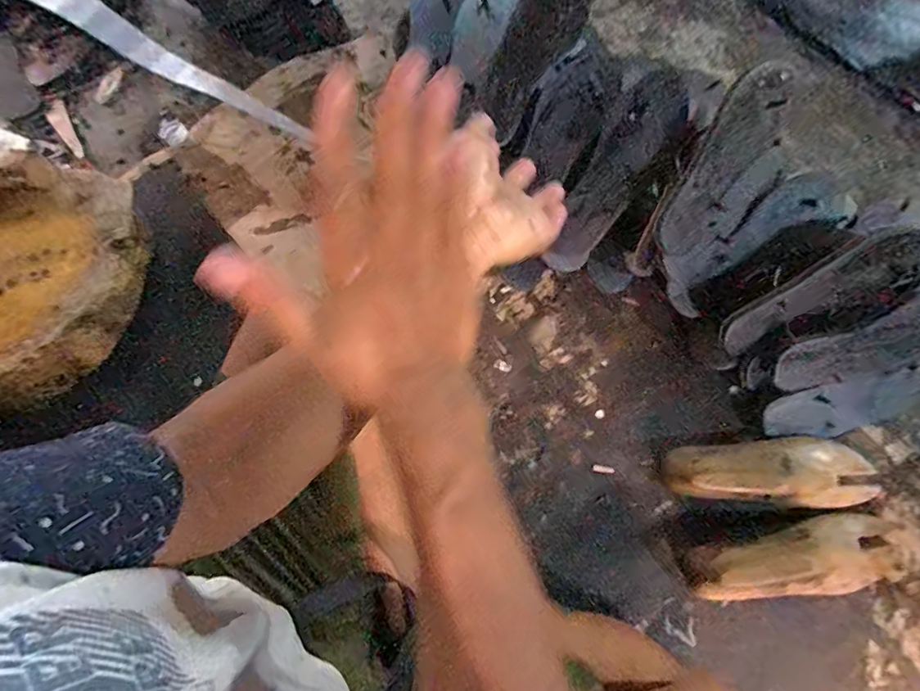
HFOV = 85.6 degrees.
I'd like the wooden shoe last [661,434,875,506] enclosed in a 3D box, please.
[{"bbox_3d":[0.372,0.147,0.587,0.257,0.081,0.082,-1,71,1],"label":"wooden shoe last"}]

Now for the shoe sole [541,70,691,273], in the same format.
[{"bbox_3d":[0.204,-0.225,0.672,0.078,0.011,0.272,33,110,11],"label":"shoe sole"}]

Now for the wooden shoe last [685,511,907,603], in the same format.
[{"bbox_3d":[0.395,0.241,0.561,0.262,0.062,0.081,-8,71,-1],"label":"wooden shoe last"}]

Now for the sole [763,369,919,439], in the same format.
[{"bbox_3d":[0.483,0.076,0.621,0.202,0.012,0.069,-17,100,3],"label":"sole"}]

